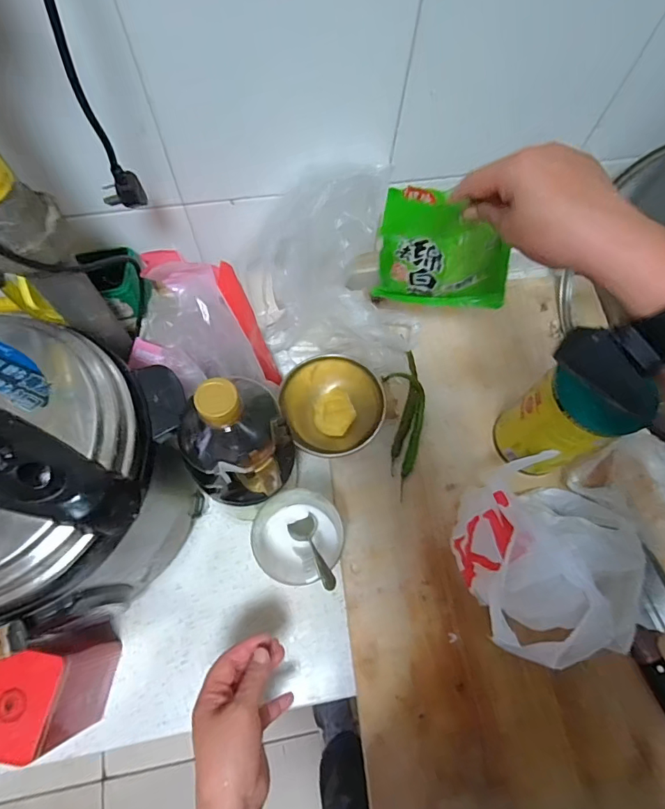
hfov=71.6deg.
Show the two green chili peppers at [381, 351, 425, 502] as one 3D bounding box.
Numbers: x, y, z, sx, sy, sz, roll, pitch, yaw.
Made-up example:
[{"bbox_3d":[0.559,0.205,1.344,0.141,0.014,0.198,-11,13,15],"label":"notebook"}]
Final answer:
[{"bbox_3d":[0.101,0.018,0.628,0.052,0.028,0.196,-3,69,-4],"label":"two green chili peppers"}]

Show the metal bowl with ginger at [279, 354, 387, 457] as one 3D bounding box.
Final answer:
[{"bbox_3d":[-0.001,0.002,0.604,0.130,0.039,0.126,-7,90,-9],"label":"metal bowl with ginger"}]

